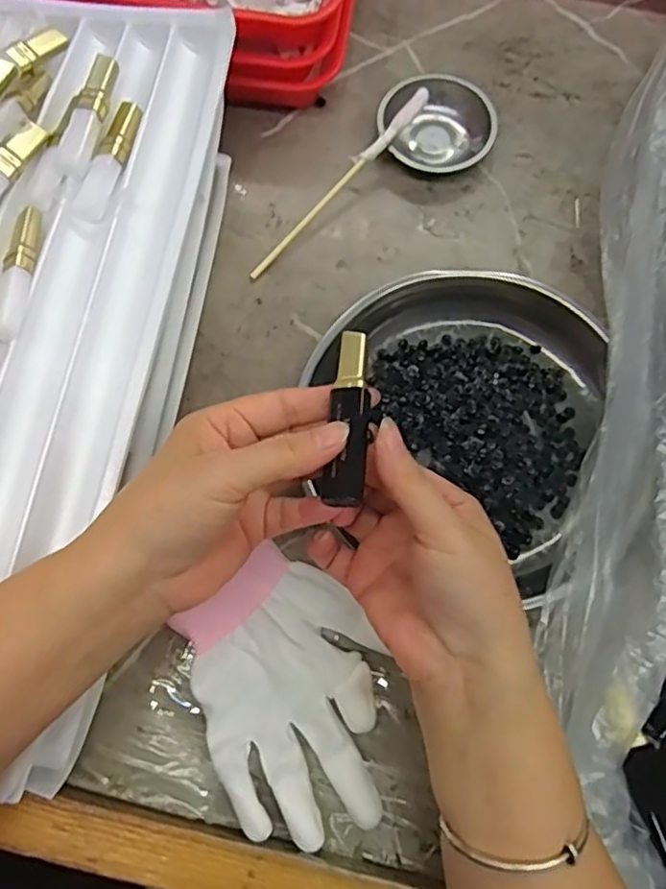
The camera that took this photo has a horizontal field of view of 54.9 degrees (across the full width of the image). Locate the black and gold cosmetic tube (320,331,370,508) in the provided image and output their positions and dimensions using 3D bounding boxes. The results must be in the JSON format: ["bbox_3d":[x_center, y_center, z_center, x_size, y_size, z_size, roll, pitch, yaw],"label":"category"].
[{"bbox_3d":[0.007,-0.014,0.290,0.019,0.013,0.080,5,74,0],"label":"black and gold cosmetic tube"}]

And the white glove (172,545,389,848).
[{"bbox_3d":[-0.021,0.131,0.341,0.103,0.015,0.140,-22,76,-7],"label":"white glove"}]

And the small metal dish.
[{"bbox_3d":[0.072,-0.228,0.453,0.077,0.025,0.068,4,74,0],"label":"small metal dish"}]

